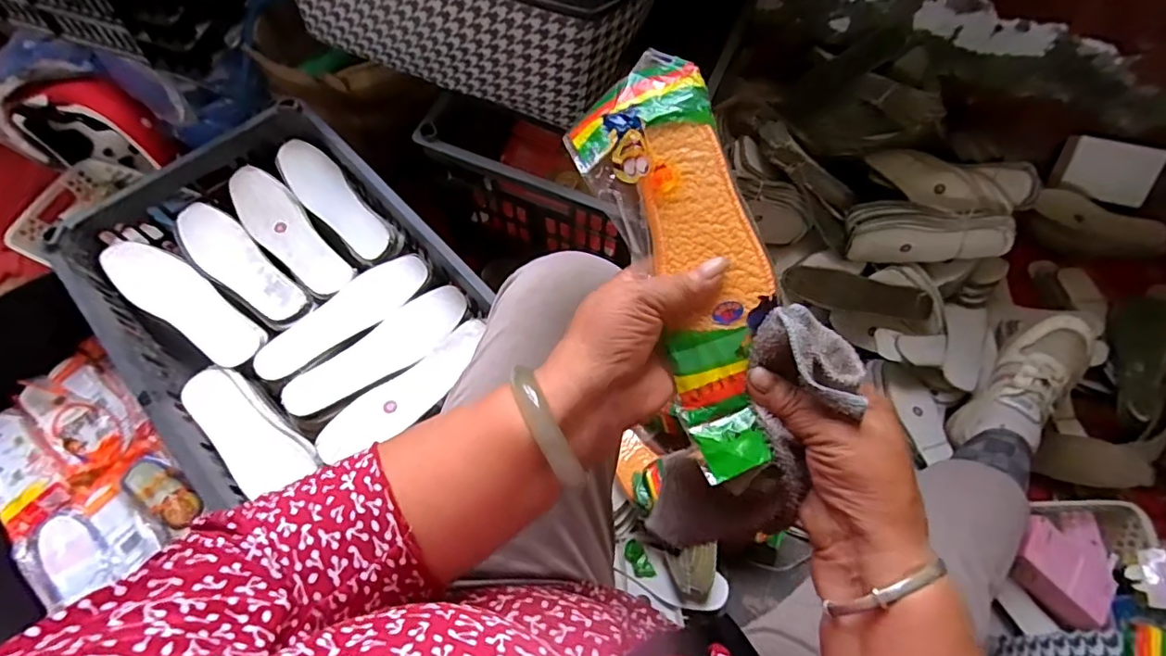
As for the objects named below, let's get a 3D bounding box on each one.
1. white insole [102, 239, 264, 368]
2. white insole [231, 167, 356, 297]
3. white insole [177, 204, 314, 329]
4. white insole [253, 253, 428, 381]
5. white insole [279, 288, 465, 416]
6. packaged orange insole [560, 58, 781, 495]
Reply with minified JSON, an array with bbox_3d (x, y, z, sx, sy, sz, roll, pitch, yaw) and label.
[{"bbox_3d":[-0.475,-0.035,0.662,0.227,0.028,0.069,31,70,13],"label":"white insole"},{"bbox_3d":[-0.378,-0.125,0.716,0.215,0.028,0.069,41,72,17],"label":"white insole"},{"bbox_3d":[-0.429,-0.077,0.694,0.224,0.008,0.067,39,72,16],"label":"white insole"},{"bbox_3d":[-0.287,-0.015,0.673,0.217,0.009,0.072,-41,72,-16],"label":"white insole"},{"bbox_3d":[-0.236,0.027,0.649,0.219,0.010,0.069,-36,70,-15],"label":"white insole"},{"bbox_3d":[0.059,-0.042,0.327,0.088,0.021,0.247,-12,82,-5],"label":"packaged orange insole"}]

